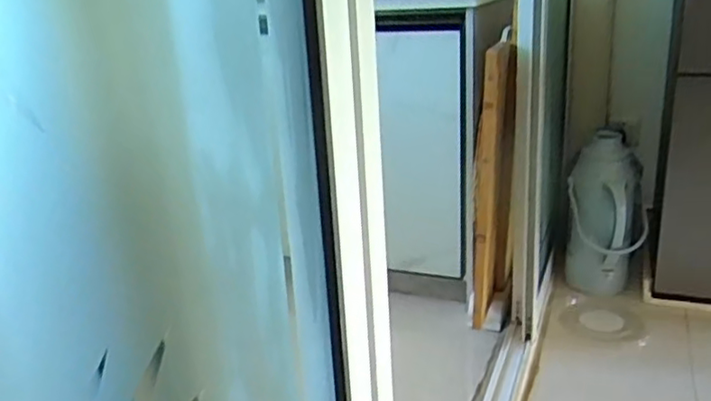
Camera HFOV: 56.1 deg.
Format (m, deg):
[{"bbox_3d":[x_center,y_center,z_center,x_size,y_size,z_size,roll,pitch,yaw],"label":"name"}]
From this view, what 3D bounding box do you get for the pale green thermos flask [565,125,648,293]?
[{"bbox_3d":[0.630,0.028,1.695,0.203,0.401,0.160,-2,10,5],"label":"pale green thermos flask"}]

